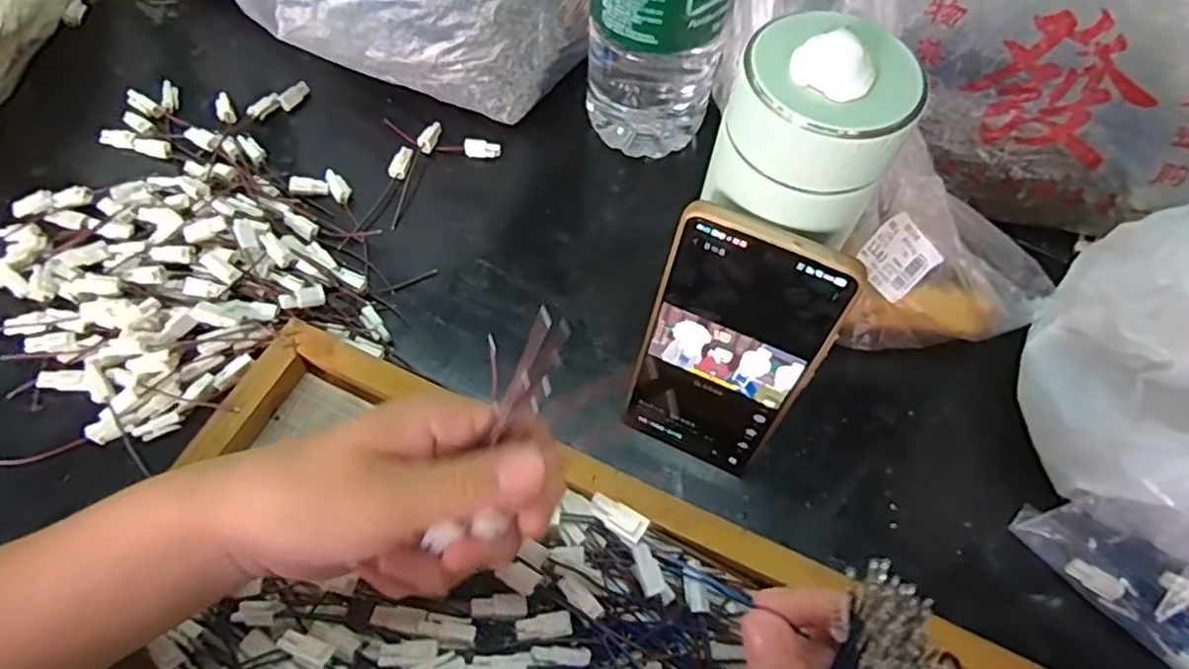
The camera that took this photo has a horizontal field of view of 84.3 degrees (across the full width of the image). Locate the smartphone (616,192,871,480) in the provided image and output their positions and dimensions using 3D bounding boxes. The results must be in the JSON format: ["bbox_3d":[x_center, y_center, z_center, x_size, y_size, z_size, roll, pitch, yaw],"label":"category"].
[{"bbox_3d":[0.064,0.013,0.327,0.079,0.168,0.007,23,51,9],"label":"smartphone"}]

